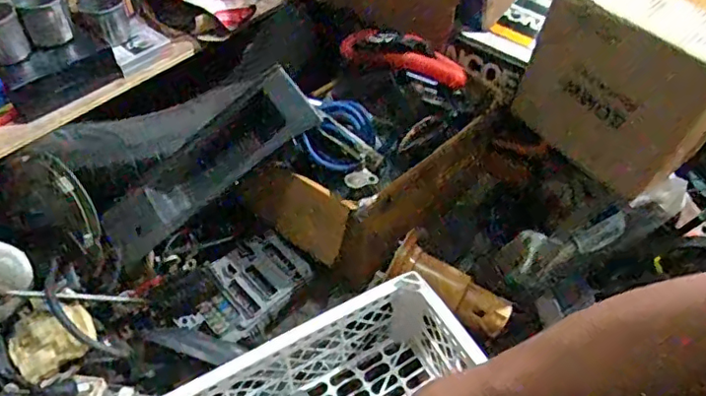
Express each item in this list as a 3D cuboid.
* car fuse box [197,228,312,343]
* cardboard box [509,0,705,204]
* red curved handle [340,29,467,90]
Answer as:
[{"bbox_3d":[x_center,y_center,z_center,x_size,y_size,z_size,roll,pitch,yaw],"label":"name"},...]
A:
[{"bbox_3d":[-0.141,0.114,0.757,0.098,0.032,0.148,38,57,26],"label":"car fuse box"},{"bbox_3d":[0.353,-0.162,0.685,0.199,0.221,0.212,-33,58,-27],"label":"cardboard box"},{"bbox_3d":[0.071,-0.198,0.788,0.180,0.054,0.044,21,51,15],"label":"red curved handle"}]

